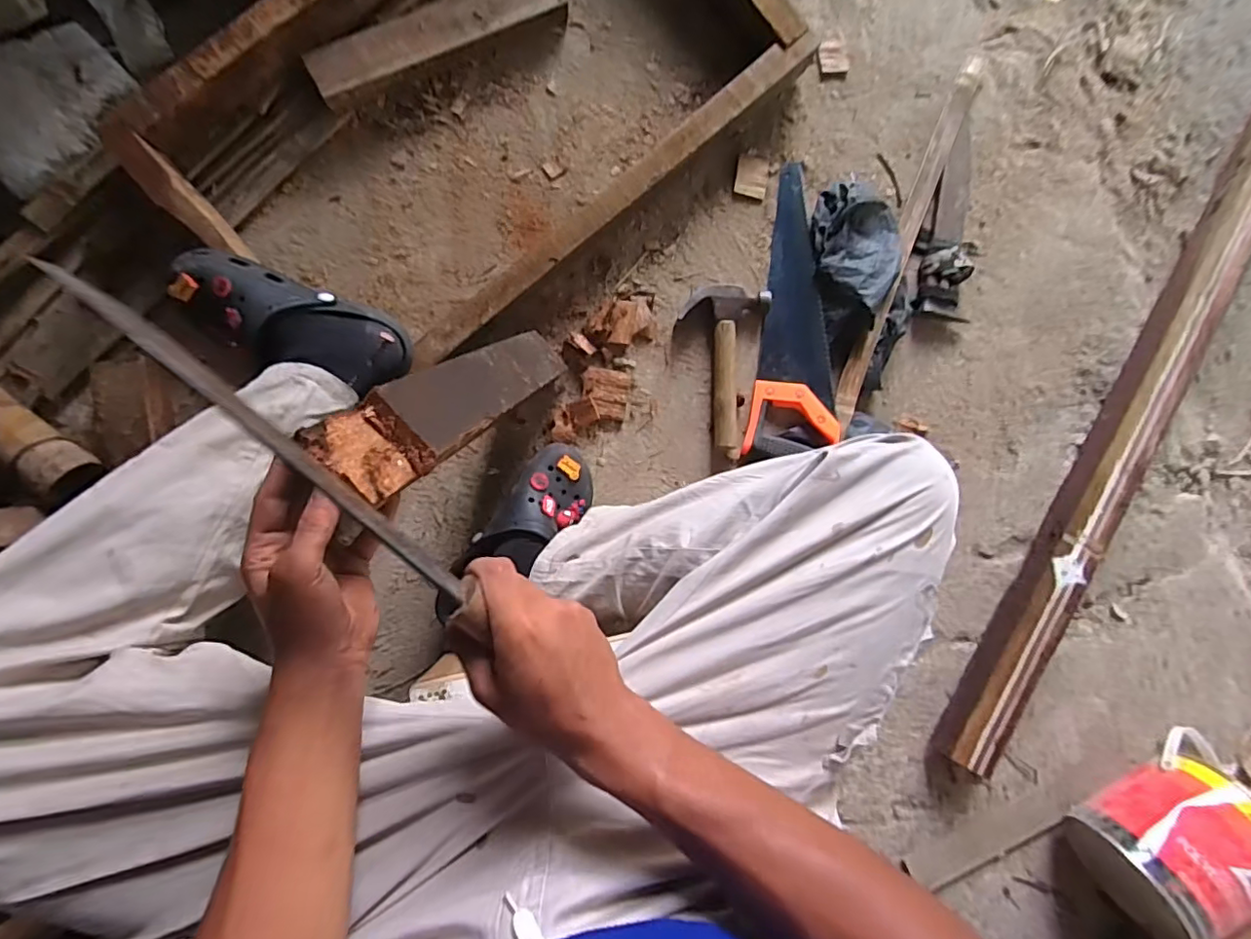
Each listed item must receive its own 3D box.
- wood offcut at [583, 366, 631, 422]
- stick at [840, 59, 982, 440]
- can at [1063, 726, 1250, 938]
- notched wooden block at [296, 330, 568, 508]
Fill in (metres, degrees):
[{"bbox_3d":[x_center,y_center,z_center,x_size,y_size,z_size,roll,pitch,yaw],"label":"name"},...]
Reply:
[{"bbox_3d":[-0.026,-0.102,0.740,0.060,0.009,0.064,9,87,-2],"label":"wood offcut"},{"bbox_3d":[0.385,-0.314,0.755,0.029,0.023,0.555,22,86,-2],"label":"stick"},{"bbox_3d":[0.698,0.444,0.678,0.239,0.154,0.161,-31,89,-4],"label":"can"},{"bbox_3d":[-0.139,-0.077,0.529,0.067,0.407,0.042,29,114,-1],"label":"notched wooden block"}]

